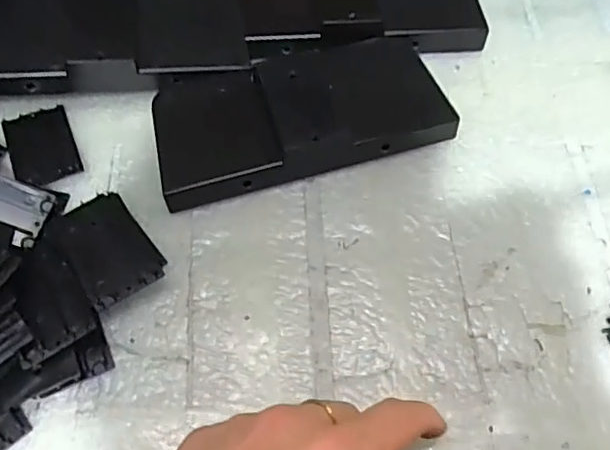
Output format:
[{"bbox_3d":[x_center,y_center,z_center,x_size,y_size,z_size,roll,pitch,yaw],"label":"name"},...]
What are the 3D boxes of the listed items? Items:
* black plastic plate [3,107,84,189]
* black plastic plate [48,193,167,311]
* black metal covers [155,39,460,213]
[{"bbox_3d":[-0.148,-0.044,0.334,0.035,0.004,0.053,-21,58,-14],"label":"black plastic plate"},{"bbox_3d":[-0.099,0.010,0.300,0.041,0.010,0.060,-30,65,-31],"label":"black plastic plate"},{"bbox_3d":[-0.001,-0.063,0.332,0.161,0.031,0.068,-14,64,-7],"label":"black metal covers"}]

